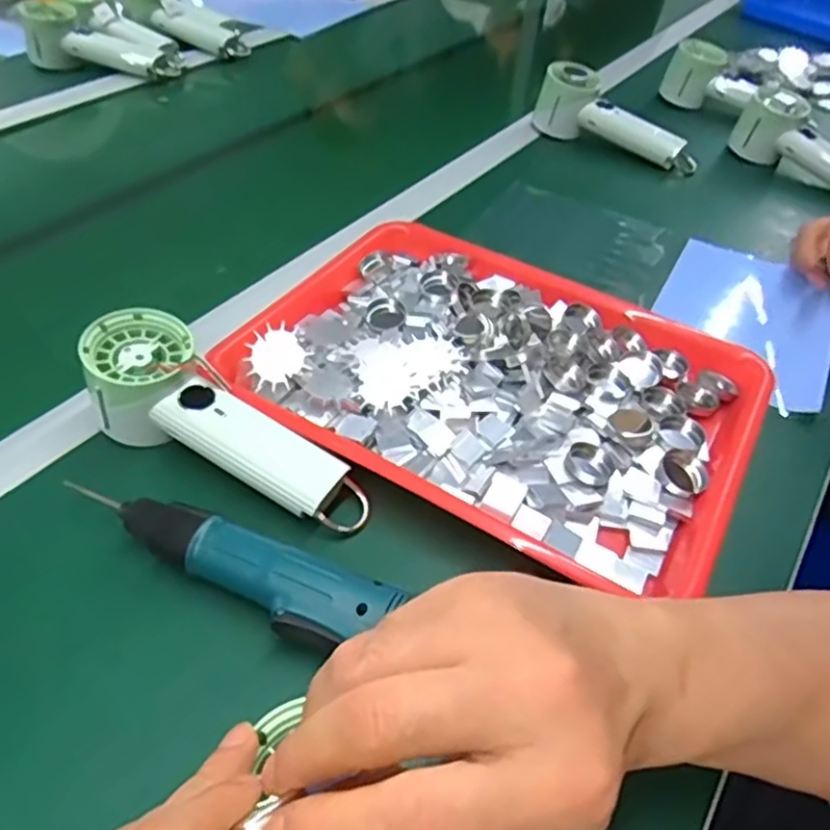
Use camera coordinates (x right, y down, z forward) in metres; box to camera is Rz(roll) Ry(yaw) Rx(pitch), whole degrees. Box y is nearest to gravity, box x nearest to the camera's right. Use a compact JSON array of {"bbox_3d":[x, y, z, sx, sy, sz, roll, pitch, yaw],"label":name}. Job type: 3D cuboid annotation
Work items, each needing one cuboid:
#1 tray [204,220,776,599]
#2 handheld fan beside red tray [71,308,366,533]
[{"bbox_3d":[0.056,-0.030,0.468,0.340,0.034,0.249,27,50,19],"label":"tray"},{"bbox_3d":[-0.114,0.012,0.408,0.191,0.049,0.062,33,51,8],"label":"handheld fan beside red tray"}]

